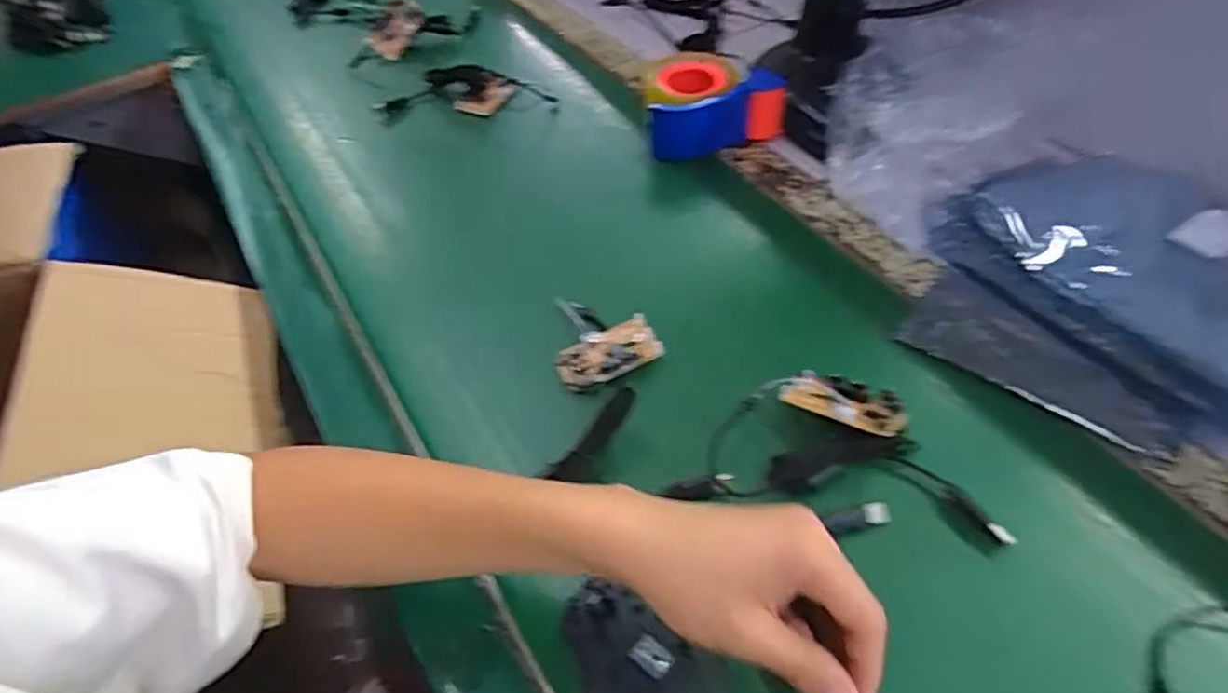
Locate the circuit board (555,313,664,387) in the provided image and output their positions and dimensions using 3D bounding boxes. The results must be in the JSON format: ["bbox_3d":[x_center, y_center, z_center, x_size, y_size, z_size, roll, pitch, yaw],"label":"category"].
[{"bbox_3d":[-0.006,0.005,0.547,0.081,0.012,0.046,-20,51,-13],"label":"circuit board"}]

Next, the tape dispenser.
[{"bbox_3d":[0.106,-0.265,0.740,0.142,0.067,0.130,-2,49,3],"label":"tape dispenser"}]

